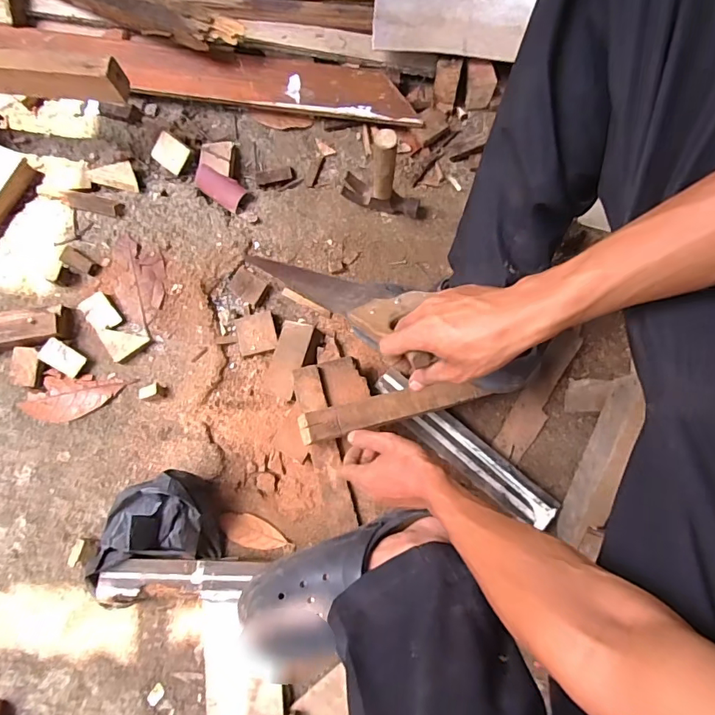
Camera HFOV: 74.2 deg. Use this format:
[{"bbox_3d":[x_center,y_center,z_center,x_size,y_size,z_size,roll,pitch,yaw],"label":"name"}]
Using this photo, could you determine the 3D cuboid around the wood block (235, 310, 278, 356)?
[{"bbox_3d":[-0.160,-0.039,0.742,0.061,0.010,0.060,-14,79,-3],"label":"wood block"}]

